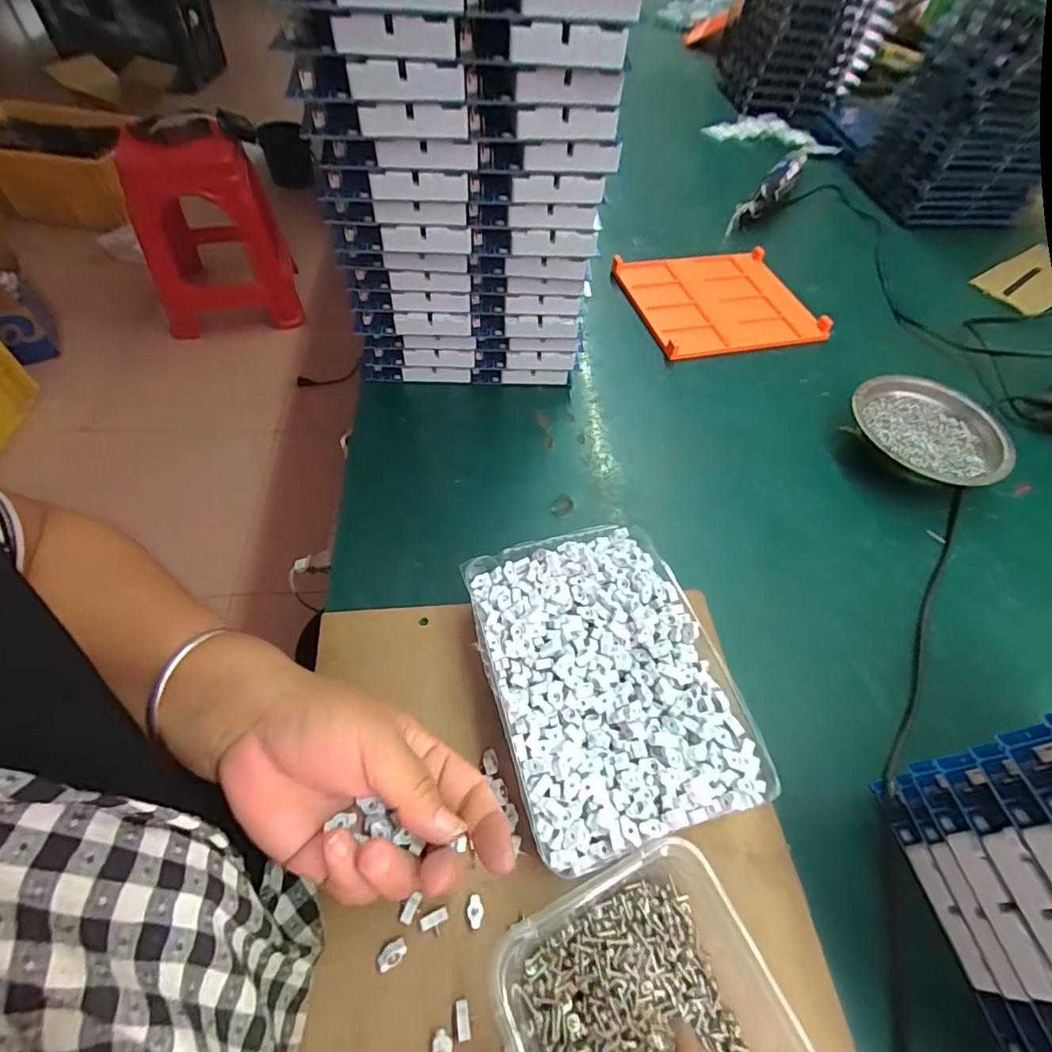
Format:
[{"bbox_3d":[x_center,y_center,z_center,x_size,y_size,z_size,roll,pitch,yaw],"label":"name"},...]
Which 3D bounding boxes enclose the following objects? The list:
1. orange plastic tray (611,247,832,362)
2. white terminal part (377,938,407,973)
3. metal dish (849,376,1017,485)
[{"bbox_3d":[0.213,-0.262,0.602,0.192,0.012,0.174,-10,56,-10],"label":"orange plastic tray"},{"bbox_3d":[-0.064,0.204,0.250,0.014,0.004,0.009,-24,60,-19],"label":"white terminal part"},{"bbox_3d":[0.349,-0.082,0.471,0.118,0.037,0.123,2,55,-2],"label":"metal dish"}]

